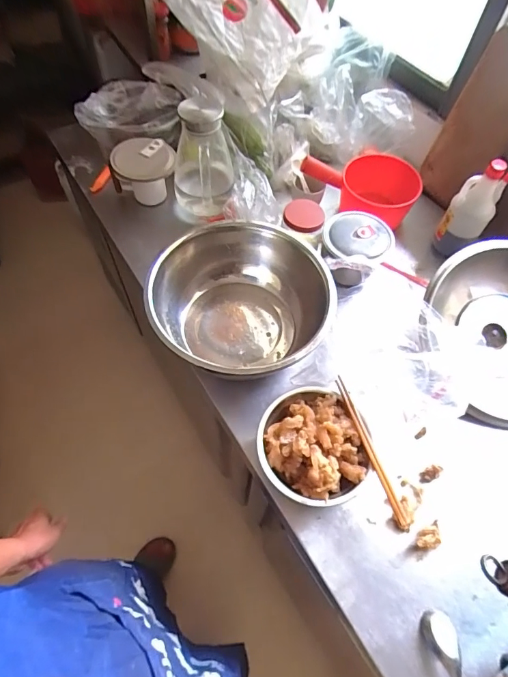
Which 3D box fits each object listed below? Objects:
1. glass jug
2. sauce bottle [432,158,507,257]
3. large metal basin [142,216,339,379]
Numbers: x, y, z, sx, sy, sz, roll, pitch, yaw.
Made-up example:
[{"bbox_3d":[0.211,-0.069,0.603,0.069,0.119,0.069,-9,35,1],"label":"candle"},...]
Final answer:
[{"bbox_3d":[-0.114,-0.396,0.906,0.132,0.229,0.134,-3,60,-4],"label":"glass jug"},{"bbox_3d":[0.457,-0.265,0.862,0.075,0.203,0.075,-20,63,-14],"label":"sauce bottle"},{"bbox_3d":[-0.018,-0.064,0.777,0.326,0.152,0.323,1,60,-2],"label":"large metal basin"}]

